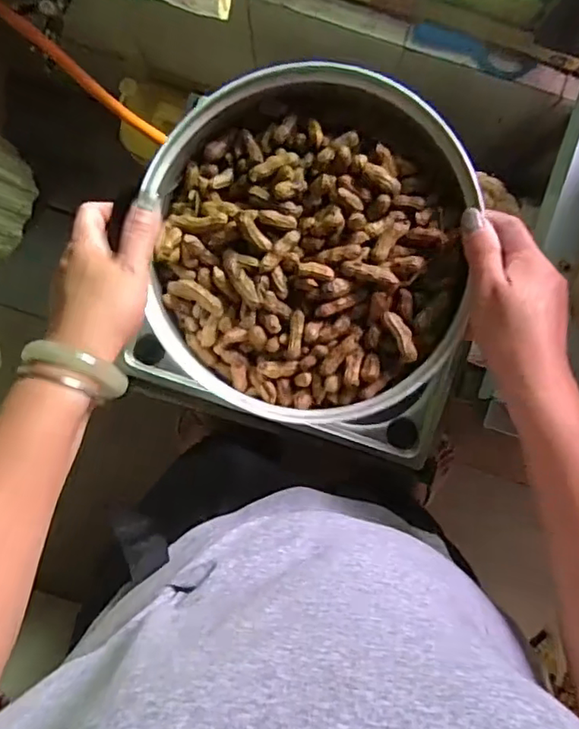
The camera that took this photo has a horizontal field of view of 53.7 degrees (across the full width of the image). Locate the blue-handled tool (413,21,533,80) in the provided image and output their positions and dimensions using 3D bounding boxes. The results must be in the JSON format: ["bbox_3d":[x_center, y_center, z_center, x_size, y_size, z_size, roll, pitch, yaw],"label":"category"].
[{"bbox_3d":[0.216,-0.368,0.672,0.145,0.030,0.018,19,93,-2],"label":"blue-handled tool"}]

